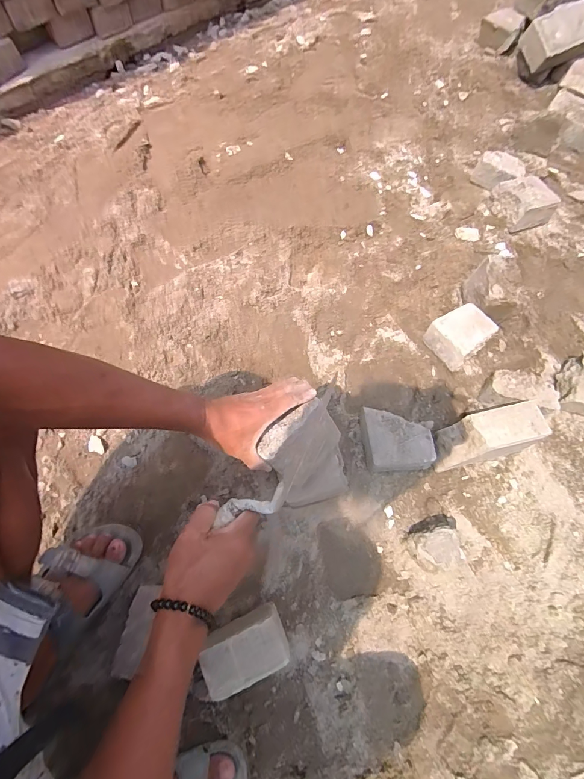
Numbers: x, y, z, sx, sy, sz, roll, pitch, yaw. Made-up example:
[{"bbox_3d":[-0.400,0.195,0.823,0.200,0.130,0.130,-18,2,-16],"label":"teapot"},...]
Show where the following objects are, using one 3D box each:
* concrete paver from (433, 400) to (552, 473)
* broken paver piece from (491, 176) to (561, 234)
[{"bbox_3d":[0.317,0.078,0.594,0.150,0.095,0.066,-13,67,-5],"label":"concrete paver"},{"bbox_3d":[0.545,-0.440,0.853,0.108,0.065,0.124,-17,72,-8],"label":"broken paver piece"}]

